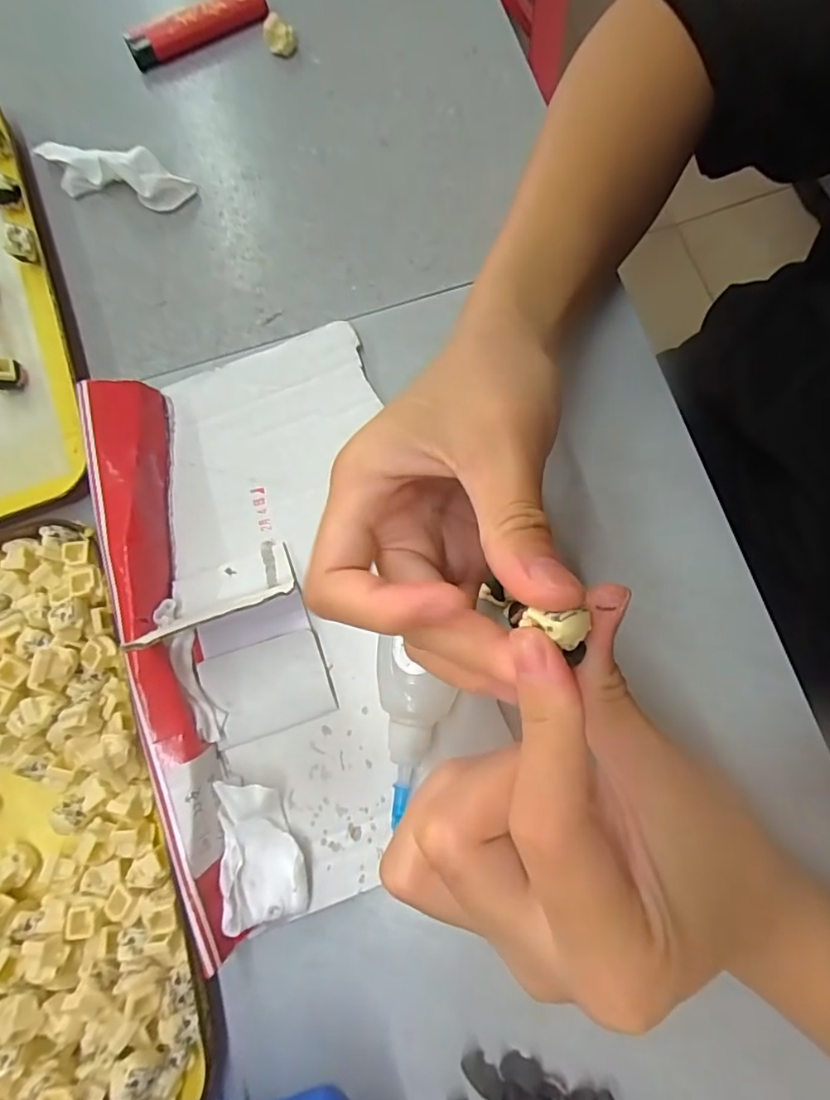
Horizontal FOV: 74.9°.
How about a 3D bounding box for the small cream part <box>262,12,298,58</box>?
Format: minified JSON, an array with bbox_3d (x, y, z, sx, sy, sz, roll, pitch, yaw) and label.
[{"bbox_3d":[-0.074,-0.283,0.296,0.015,0.011,0.016,0,79,2],"label":"small cream part"}]

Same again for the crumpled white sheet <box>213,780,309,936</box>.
[{"bbox_3d":[-0.060,0.116,0.212,0.030,0.016,0.052,-11,79,0],"label":"crumpled white sheet"}]

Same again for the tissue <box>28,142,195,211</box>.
[{"bbox_3d":[-0.153,-0.195,0.275,0.077,0.021,0.027,12,80,4],"label":"tissue"}]

